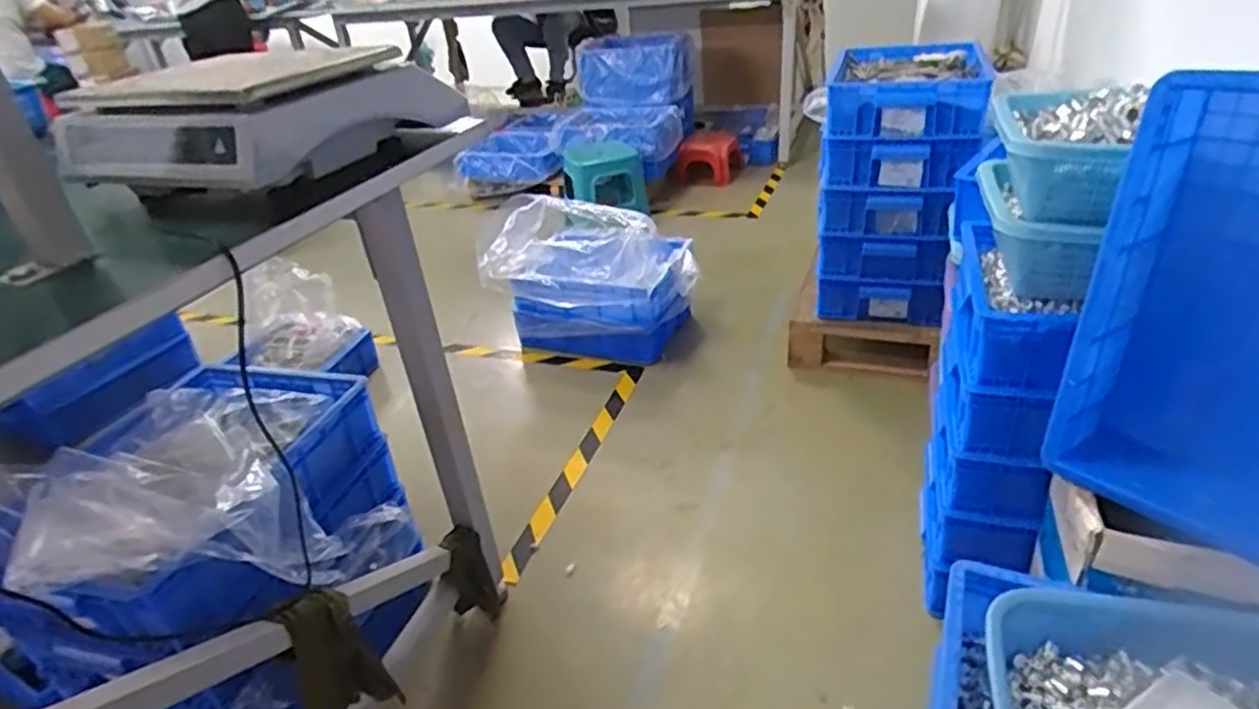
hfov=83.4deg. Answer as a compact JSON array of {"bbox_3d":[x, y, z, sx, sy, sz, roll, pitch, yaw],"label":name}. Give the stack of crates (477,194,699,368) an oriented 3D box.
[{"bbox_3d":[-0.087,-0.234,1.890,0.541,0.322,0.438,11,35,10],"label":"stack of crates"}]

